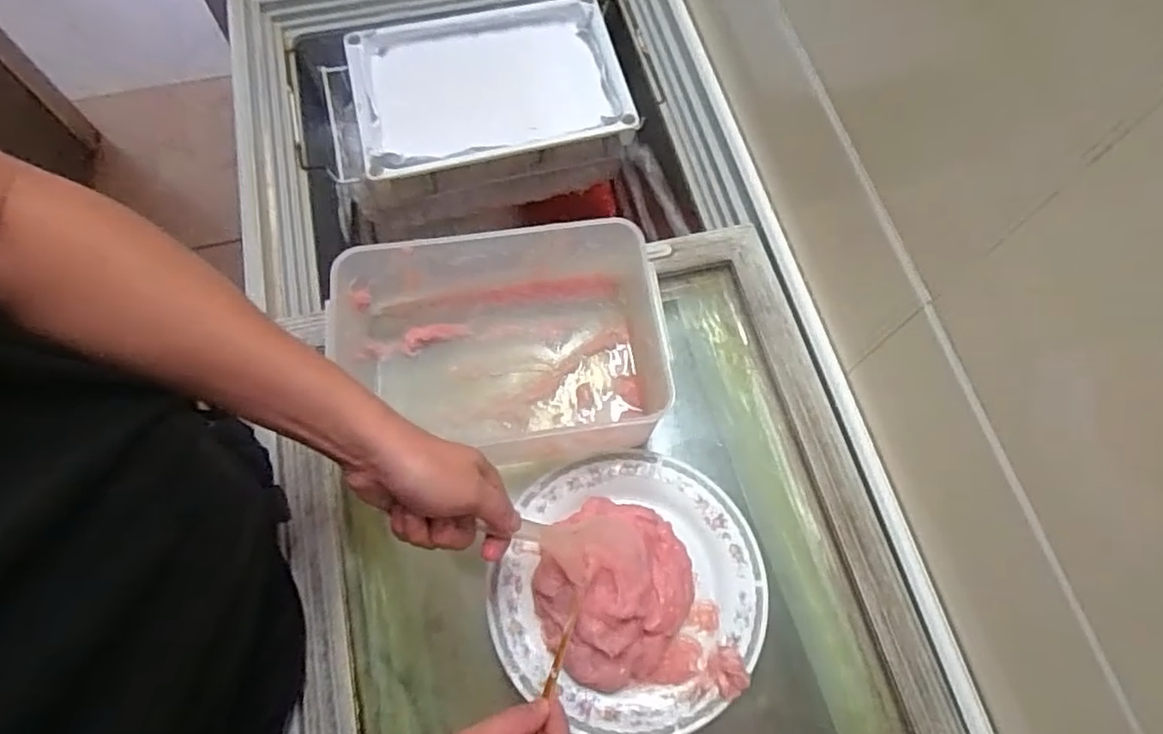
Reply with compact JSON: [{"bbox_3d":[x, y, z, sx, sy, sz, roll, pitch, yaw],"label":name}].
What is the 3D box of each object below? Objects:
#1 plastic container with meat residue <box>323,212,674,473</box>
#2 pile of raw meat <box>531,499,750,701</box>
[{"bbox_3d":[-0.074,-0.012,0.634,0.302,0.120,0.205,-5,68,-5],"label":"plastic container with meat residue"},{"bbox_3d":[0.043,0.211,0.552,0.141,0.077,0.192,-27,71,-13],"label":"pile of raw meat"}]

